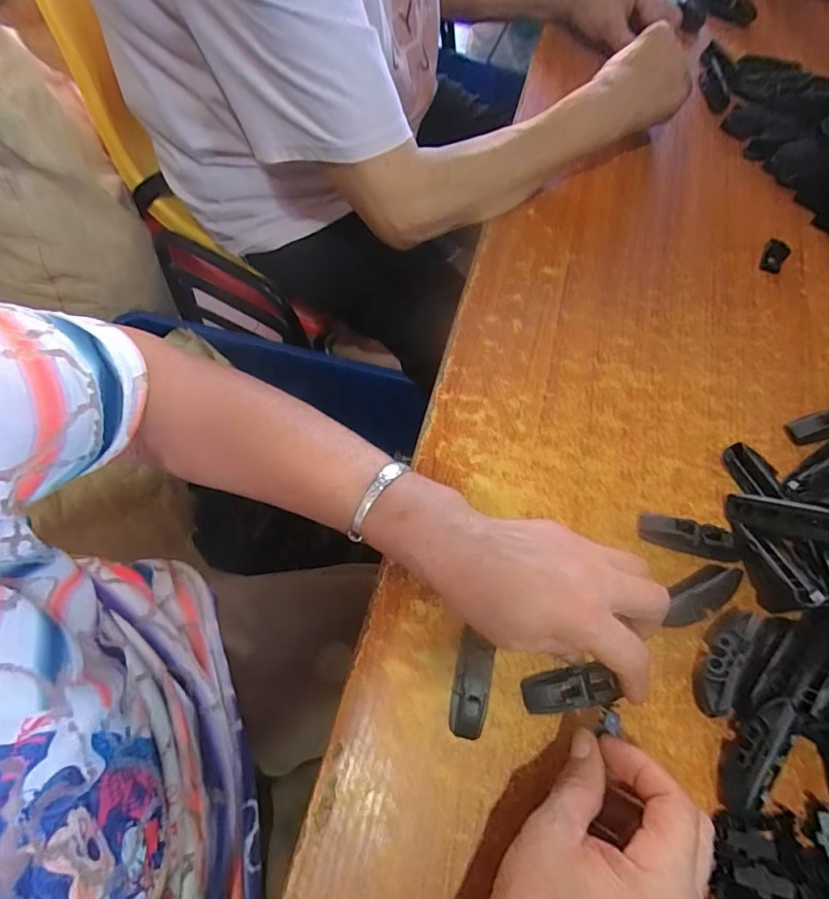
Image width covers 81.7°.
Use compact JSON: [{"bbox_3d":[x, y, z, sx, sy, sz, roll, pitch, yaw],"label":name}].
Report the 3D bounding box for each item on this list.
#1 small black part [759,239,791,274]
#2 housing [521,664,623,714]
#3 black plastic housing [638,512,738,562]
[{"bbox_3d":[0.350,-0.187,0.467,0.022,0.009,0.035,31,68,12],"label":"small black part"},{"bbox_3d":[0.097,0.150,0.300,0.057,0.019,0.023,-9,66,3],"label":"housing"},{"bbox_3d":[0.197,0.062,0.341,0.069,0.018,0.019,12,66,4],"label":"black plastic housing"}]

